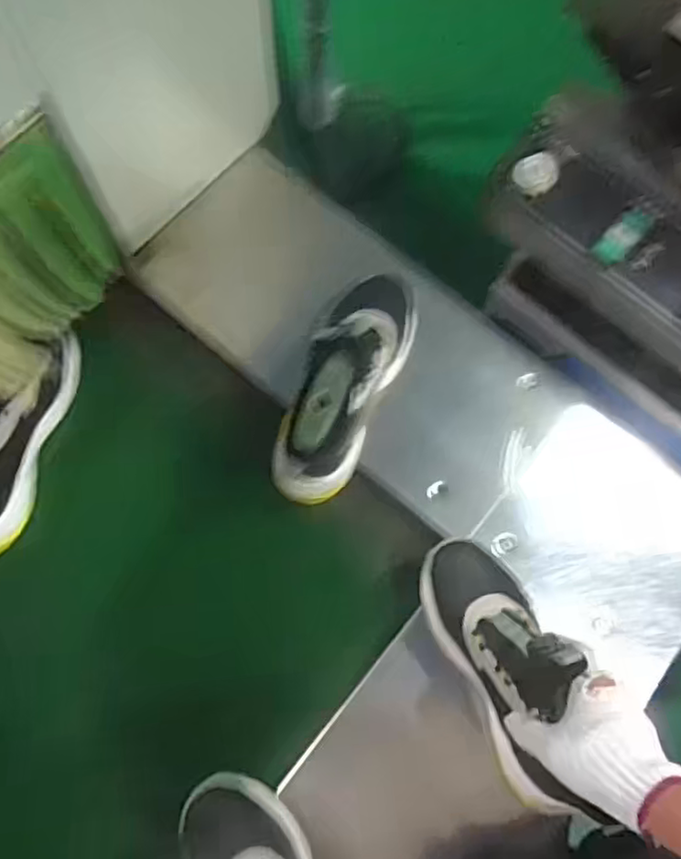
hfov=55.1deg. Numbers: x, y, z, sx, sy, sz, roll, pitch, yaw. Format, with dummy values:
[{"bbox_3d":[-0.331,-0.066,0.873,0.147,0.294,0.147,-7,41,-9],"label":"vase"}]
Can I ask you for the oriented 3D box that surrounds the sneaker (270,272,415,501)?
[{"bbox_3d":[0.010,-0.058,0.677,0.087,0.138,0.260,24,74,5],"label":"sneaker"}]

